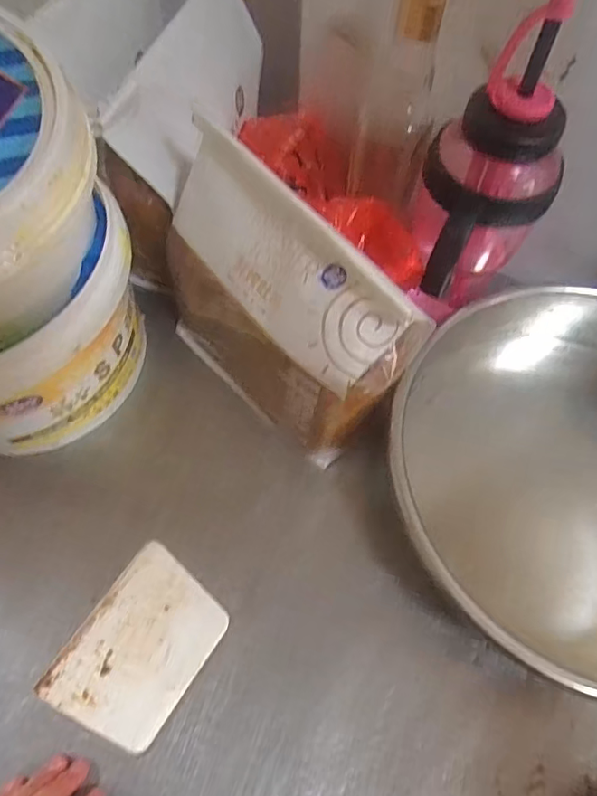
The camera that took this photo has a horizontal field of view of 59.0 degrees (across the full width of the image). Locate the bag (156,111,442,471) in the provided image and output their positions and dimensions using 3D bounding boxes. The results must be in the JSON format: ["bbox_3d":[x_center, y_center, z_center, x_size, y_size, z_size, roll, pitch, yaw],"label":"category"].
[{"bbox_3d":[-0.014,-0.069,0.422,0.098,0.198,0.208,-41,72,-18],"label":"bag"}]

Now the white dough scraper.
[{"bbox_3d":[-0.120,0.189,0.401,0.093,0.004,0.125,31,67,14],"label":"white dough scraper"}]

